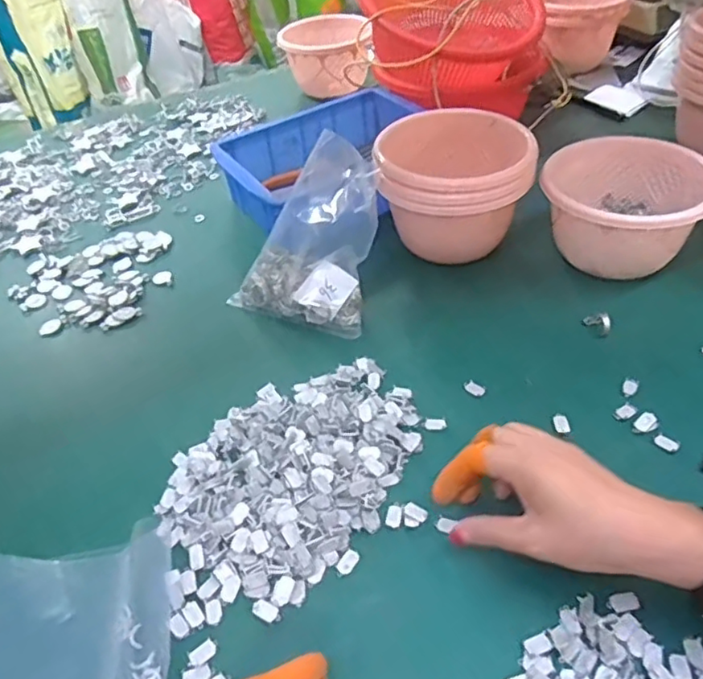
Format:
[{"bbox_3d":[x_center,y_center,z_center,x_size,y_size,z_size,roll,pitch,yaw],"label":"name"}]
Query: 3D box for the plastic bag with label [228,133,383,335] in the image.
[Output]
[{"bbox_3d":[-0.038,-0.095,0.558,0.132,0.126,0.106,16,48,23],"label":"plastic bag with label"}]

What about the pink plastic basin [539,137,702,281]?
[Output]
[{"bbox_3d":[0.256,-0.117,0.568,0.144,0.090,0.133,12,46,19],"label":"pink plastic basin"}]

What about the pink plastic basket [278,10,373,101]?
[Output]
[{"bbox_3d":[-0.036,-0.441,0.931,0.130,0.082,0.142,1,43,8],"label":"pink plastic basket"}]

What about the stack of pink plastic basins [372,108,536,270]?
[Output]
[{"bbox_3d":[0.111,-0.158,0.617,0.142,0.112,0.153,7,45,15],"label":"stack of pink plastic basins"}]

